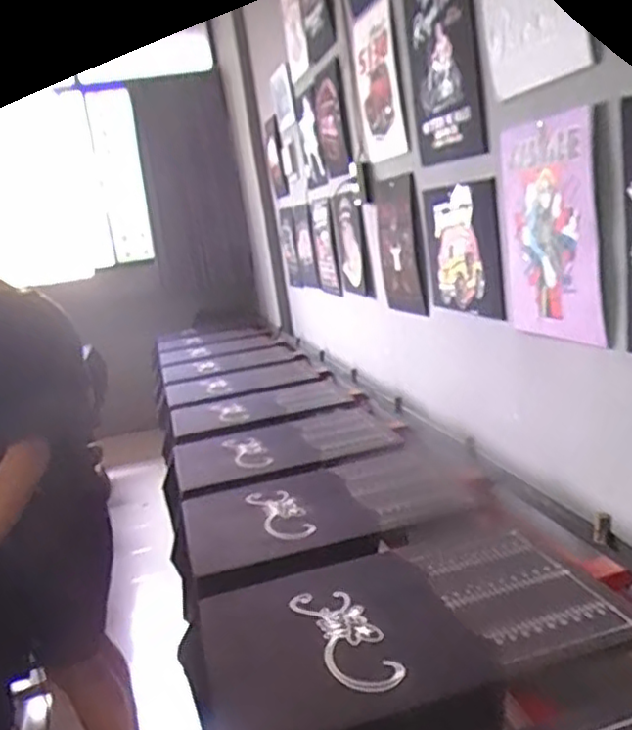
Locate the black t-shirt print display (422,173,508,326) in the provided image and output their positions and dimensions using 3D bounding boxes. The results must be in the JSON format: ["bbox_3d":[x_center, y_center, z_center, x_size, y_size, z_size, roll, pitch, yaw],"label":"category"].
[{"bbox_3d":[0.353,-0.284,1.695,0.028,0.314,0.378,-13,13,-17],"label":"black t-shirt print display"}]

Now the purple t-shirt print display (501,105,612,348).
[{"bbox_3d":[0.441,-0.250,1.305,0.021,0.407,0.330,-13,12,-15],"label":"purple t-shirt print display"}]

